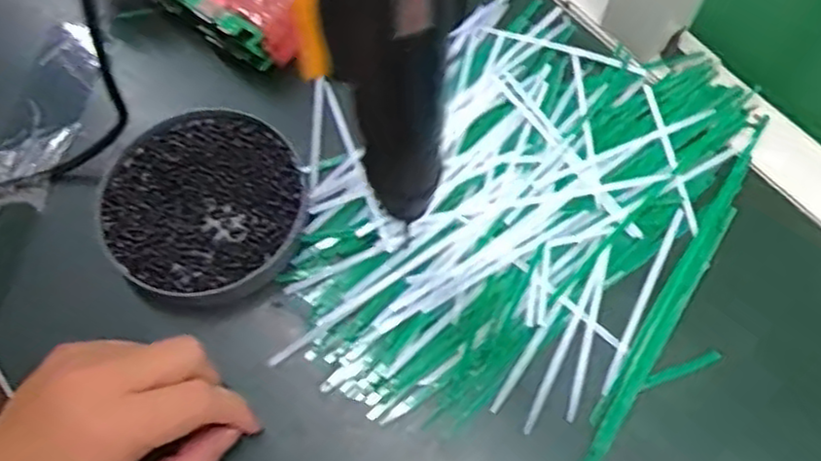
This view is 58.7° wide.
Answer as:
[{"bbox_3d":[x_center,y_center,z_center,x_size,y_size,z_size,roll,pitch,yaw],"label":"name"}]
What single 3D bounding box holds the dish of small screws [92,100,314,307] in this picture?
[{"bbox_3d":[-0.116,-0.018,0.408,0.108,0.017,0.115,-33,70,-12],"label":"dish of small screws"}]

